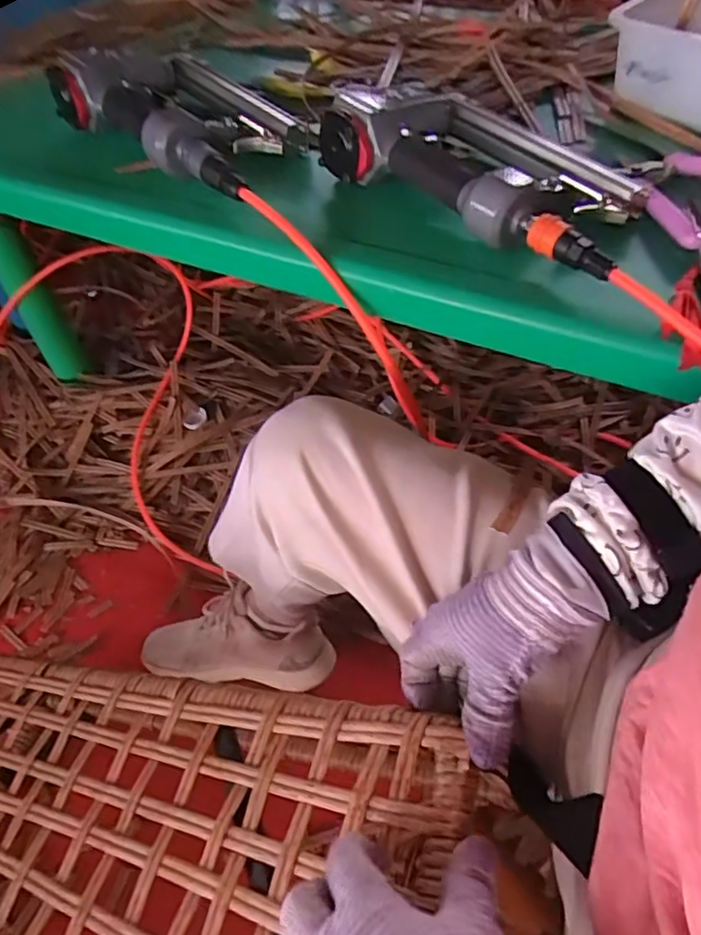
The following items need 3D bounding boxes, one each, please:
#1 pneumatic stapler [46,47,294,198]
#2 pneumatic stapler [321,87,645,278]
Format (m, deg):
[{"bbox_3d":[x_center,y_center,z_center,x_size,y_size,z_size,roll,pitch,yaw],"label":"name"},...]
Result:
[{"bbox_3d":[-0.148,-0.340,0.574,0.262,0.060,0.144,35,63,24],"label":"pneumatic stapler"},{"bbox_3d":[0.114,-0.245,0.485,0.257,0.058,0.130,33,62,25],"label":"pneumatic stapler"}]

